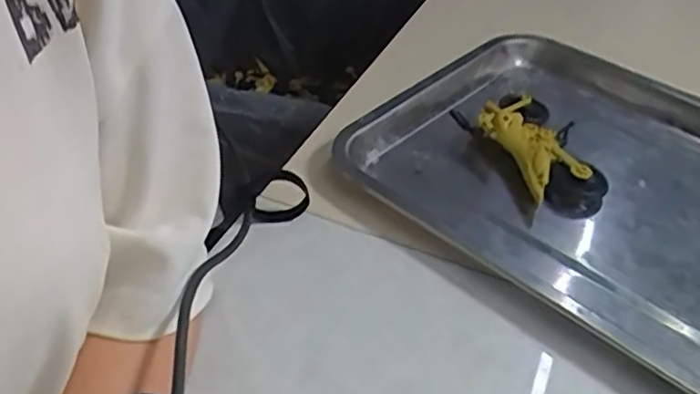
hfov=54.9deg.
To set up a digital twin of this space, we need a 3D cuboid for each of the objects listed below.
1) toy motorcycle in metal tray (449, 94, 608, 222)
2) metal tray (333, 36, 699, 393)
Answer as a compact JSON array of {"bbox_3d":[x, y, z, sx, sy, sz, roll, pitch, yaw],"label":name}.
[{"bbox_3d":[0.133,-0.035,0.479,0.070,0.036,0.117,-20,48,-23],"label":"toy motorcycle in metal tray"},{"bbox_3d":[0.195,-0.002,0.458,0.345,0.040,0.270,33,48,30],"label":"metal tray"}]

